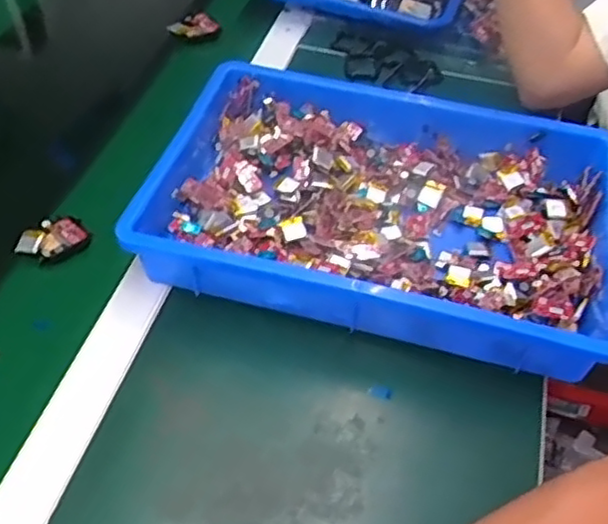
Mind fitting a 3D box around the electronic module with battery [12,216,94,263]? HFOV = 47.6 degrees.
[{"bbox_3d":[-0.215,-0.019,0.588,0.058,0.017,0.035,-26,54,-20],"label":"electronic module with battery"}]

